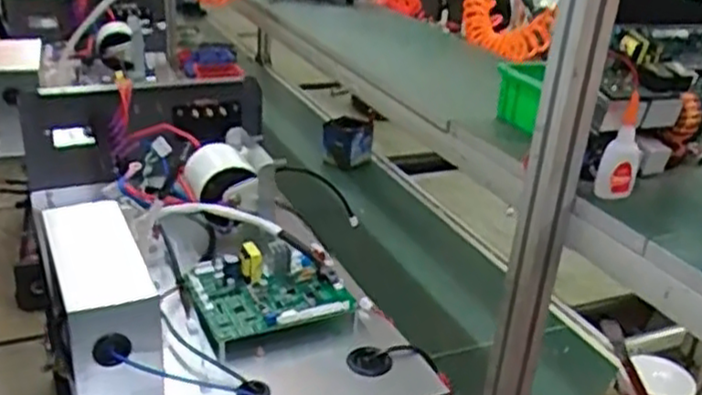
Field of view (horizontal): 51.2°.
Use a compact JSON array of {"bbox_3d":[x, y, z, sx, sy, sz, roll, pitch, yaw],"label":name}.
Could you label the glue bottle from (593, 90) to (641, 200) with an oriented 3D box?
[{"bbox_3d":[0.294,-0.054,0.793,0.040,0.108,0.031,15,26,23],"label":"glue bottle"}]

